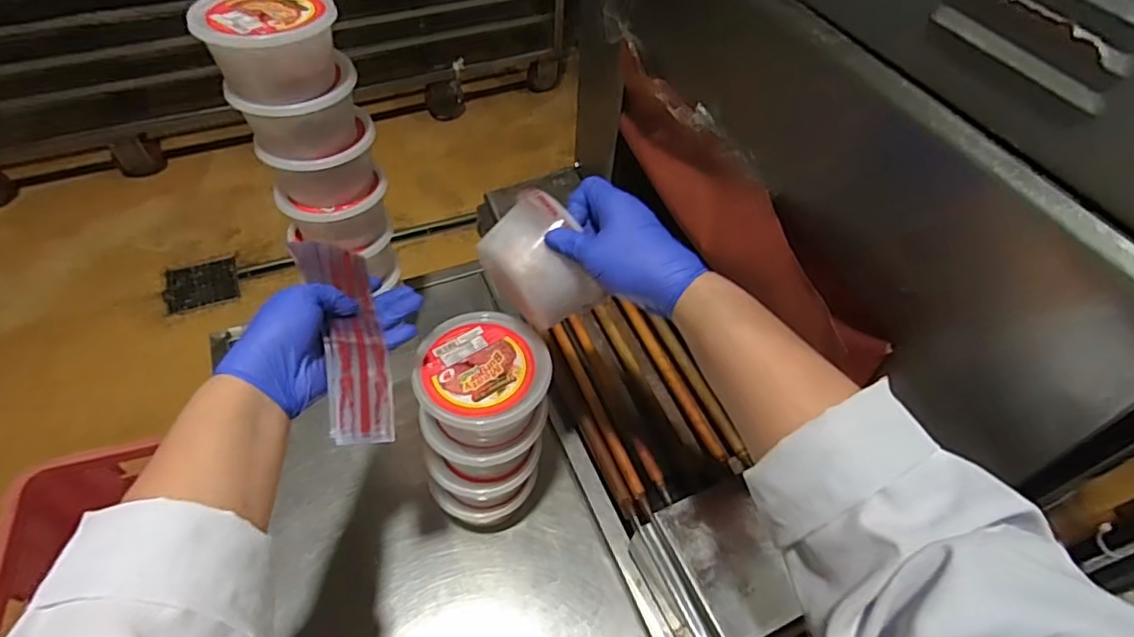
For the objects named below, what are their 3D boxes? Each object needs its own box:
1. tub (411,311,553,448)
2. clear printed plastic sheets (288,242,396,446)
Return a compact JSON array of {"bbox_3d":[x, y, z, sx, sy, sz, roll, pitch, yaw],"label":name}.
[{"bbox_3d":[-0.076,0.057,0.547,0.117,0.060,0.113,2,52,-2],"label":"tub"},{"bbox_3d":[-0.174,0.011,0.478,0.050,0.029,0.187,-15,55,-15],"label":"clear printed plastic sheets"}]

